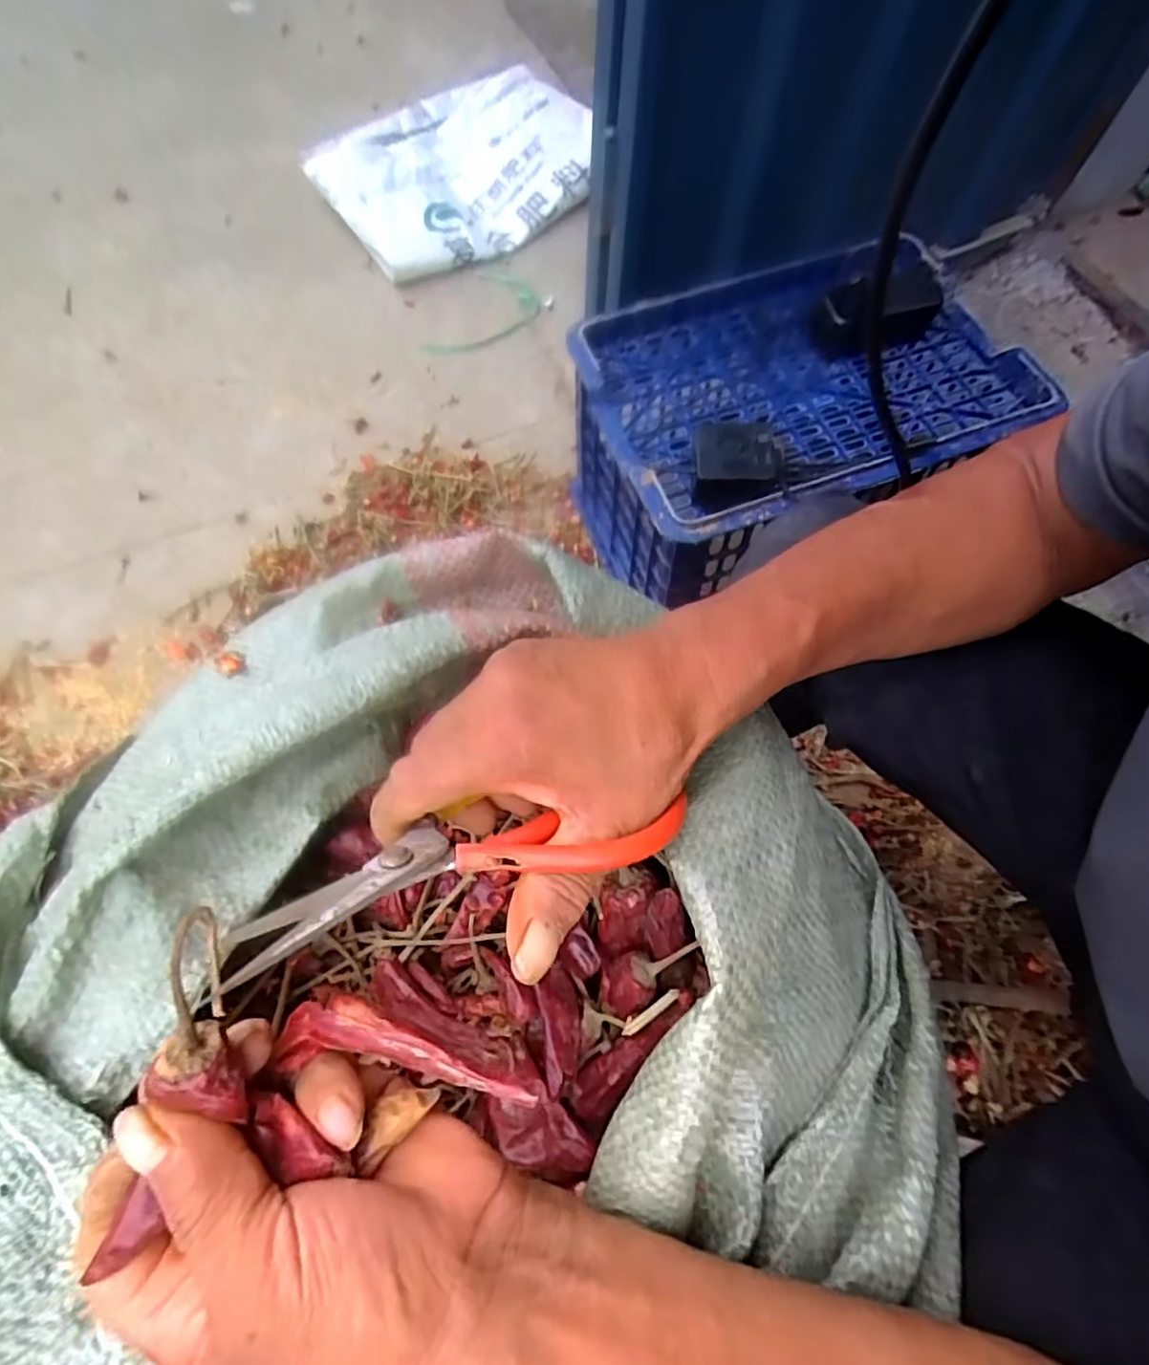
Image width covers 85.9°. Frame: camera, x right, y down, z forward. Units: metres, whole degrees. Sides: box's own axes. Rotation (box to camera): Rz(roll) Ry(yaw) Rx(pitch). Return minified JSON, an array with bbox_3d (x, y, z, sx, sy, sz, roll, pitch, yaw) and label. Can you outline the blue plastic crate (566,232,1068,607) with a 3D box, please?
[{"bbox_3d":[0.266,-0.323,0.841,0.501,0.299,0.366,-21,67,-11],"label":"blue plastic crate"}]

